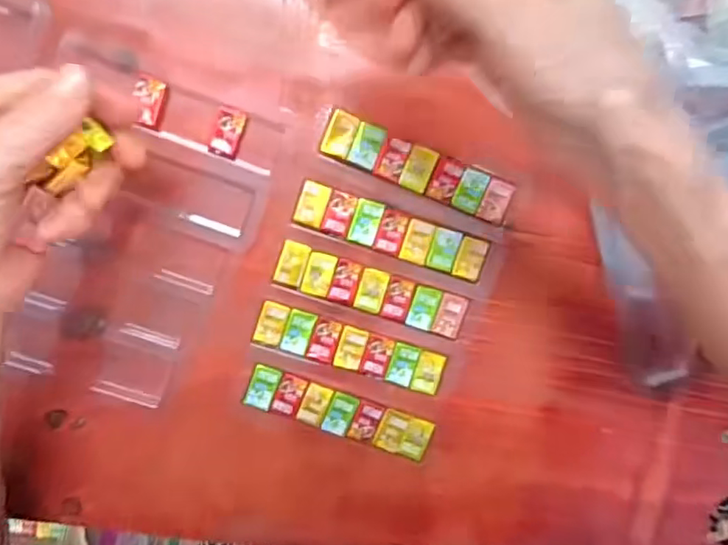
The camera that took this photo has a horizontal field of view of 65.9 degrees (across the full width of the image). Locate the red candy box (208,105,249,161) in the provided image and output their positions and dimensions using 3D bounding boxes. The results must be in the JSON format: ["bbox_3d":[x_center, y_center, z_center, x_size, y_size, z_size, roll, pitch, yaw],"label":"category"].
[{"bbox_3d":[-0.079,-0.081,0.326,0.017,0.007,0.028,19,95,-8],"label":"red candy box"}]

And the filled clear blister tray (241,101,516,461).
[{"bbox_3d":[0.008,0.012,0.345,0.126,0.010,0.186,17,95,-7],"label":"filled clear blister tray"}]

